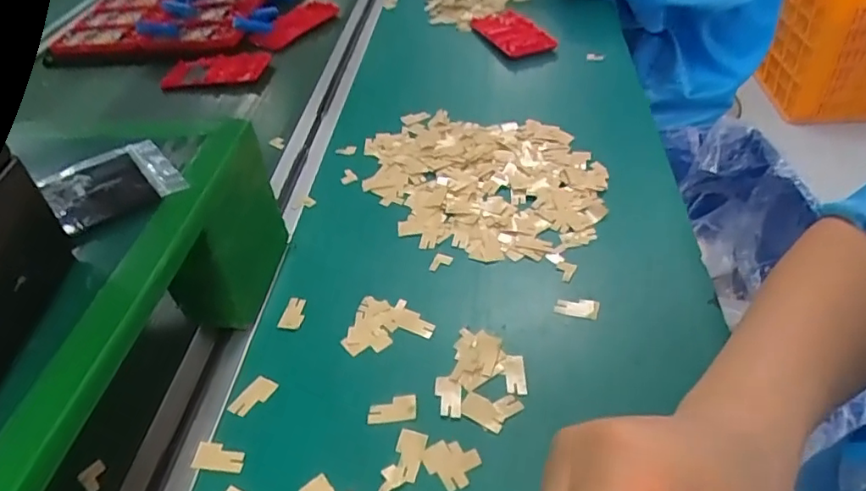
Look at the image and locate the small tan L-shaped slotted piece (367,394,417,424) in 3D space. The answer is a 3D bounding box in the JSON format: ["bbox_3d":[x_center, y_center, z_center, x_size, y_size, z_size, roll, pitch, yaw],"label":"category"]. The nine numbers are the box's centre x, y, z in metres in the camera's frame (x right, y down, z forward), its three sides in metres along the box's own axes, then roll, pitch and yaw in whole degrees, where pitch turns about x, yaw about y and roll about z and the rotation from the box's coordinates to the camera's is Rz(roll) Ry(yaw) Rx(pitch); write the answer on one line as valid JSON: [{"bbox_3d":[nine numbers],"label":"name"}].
[{"bbox_3d":[-0.024,0.094,0.334,0.028,0.004,0.016,-6,43,0],"label":"small tan L-shaped slotted piece"}]

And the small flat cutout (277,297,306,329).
[{"bbox_3d":[-0.095,0.046,0.396,0.015,0.004,0.028,6,44,13],"label":"small flat cutout"}]

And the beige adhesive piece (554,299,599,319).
[{"bbox_3d":[0.094,0.040,0.379,0.028,0.004,0.015,7,44,14],"label":"beige adhesive piece"}]

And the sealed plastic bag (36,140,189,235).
[{"bbox_3d":[-0.186,-0.037,0.333,0.065,0.004,0.074,-32,49,-25],"label":"sealed plastic bag"}]

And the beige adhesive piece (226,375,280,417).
[{"bbox_3d":[-0.108,0.089,0.346,0.017,0.004,0.028,18,48,24],"label":"beige adhesive piece"}]

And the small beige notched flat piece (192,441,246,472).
[{"bbox_3d":[-0.118,0.116,0.318,0.027,0.004,0.015,1,43,8],"label":"small beige notched flat piece"}]

